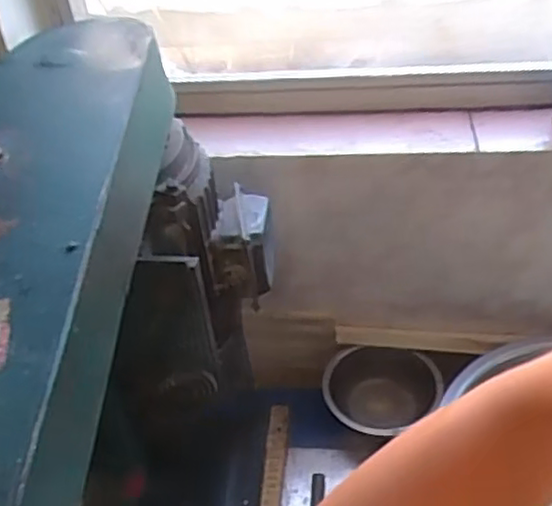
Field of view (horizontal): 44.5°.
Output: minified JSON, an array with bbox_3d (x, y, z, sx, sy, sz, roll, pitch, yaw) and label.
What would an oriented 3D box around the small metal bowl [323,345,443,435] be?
[{"bbox_3d":[0.167,0.215,1.080,0.181,0.062,0.149,-23,45,-20],"label":"small metal bowl"}]

